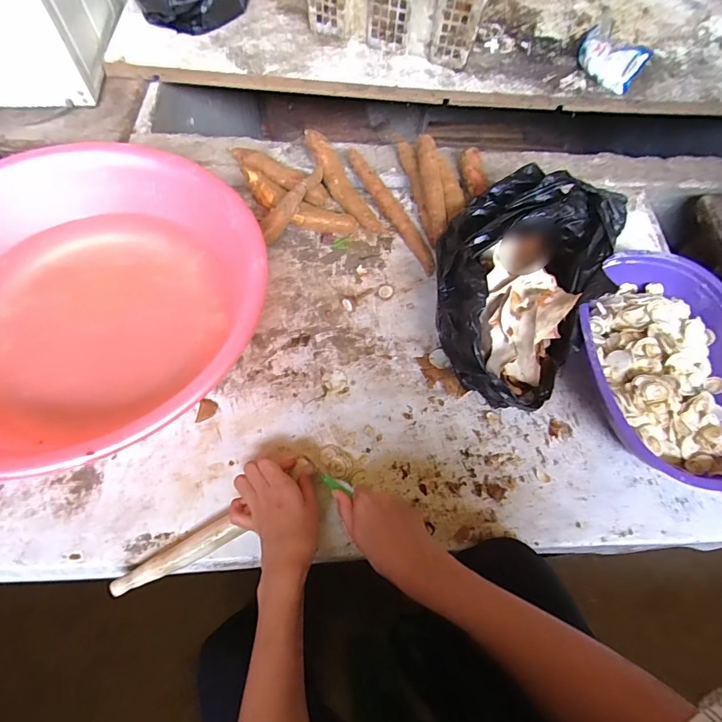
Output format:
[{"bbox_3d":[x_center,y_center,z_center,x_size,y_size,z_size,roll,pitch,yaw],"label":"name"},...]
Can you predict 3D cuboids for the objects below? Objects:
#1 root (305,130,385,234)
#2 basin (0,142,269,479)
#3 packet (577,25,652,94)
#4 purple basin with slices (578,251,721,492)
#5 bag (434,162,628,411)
[{"bbox_3d":[-0.030,-0.275,0.656,0.033,0.026,0.193,-31,84,-17],"label":"root"},{"bbox_3d":[-0.317,-0.069,0.505,0.403,0.117,0.371,1,64,-3],"label":"basin"},{"bbox_3d":[0.443,-0.541,0.763,0.046,0.064,0.127,-41,73,-20],"label":"packet"},{"bbox_3d":[0.376,0.007,0.530,0.217,0.079,0.294,-5,65,-6],"label":"purple basin with slices"},{"bbox_3d":[0.194,-0.103,0.548,0.208,0.112,0.301,32,67,11],"label":"bag"}]

